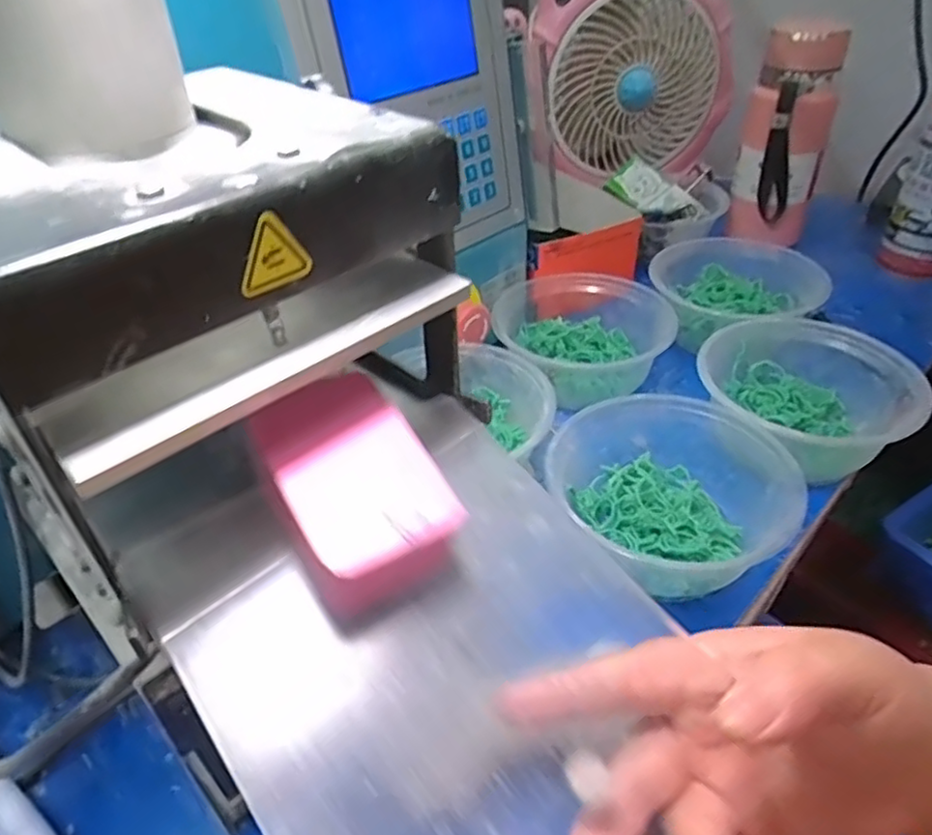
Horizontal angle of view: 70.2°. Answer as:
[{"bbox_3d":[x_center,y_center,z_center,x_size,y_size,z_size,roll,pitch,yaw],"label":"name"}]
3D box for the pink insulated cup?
[{"bbox_3d":[0.315,-0.273,0.656,0.078,0.190,0.079,16,43,20],"label":"pink insulated cup"}]

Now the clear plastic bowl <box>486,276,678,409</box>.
[{"bbox_3d":[0.084,-0.063,0.517,0.134,0.052,0.137,-1,39,1],"label":"clear plastic bowl"}]

